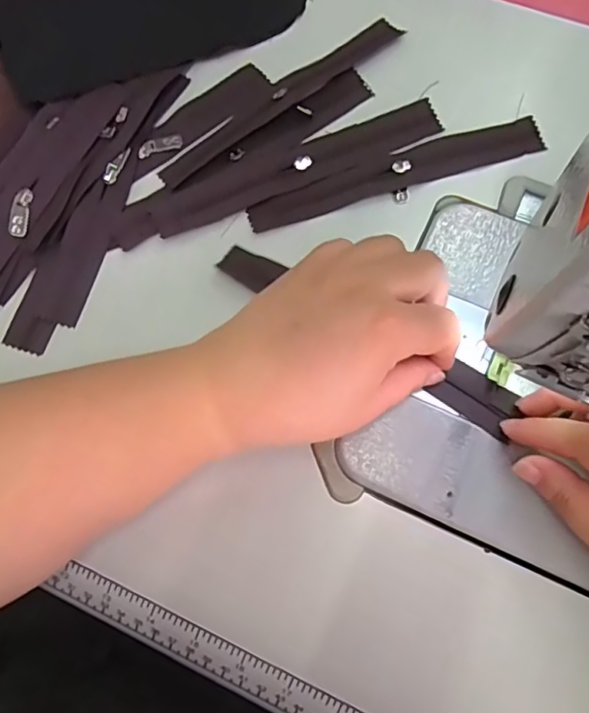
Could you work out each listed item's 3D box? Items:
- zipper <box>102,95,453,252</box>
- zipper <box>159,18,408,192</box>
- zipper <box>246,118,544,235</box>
[{"bbox_3d":[-0.010,-0.114,0.334,0.210,0.005,0.031,-21,75,-4],"label":"zipper"},{"bbox_3d":[-0.007,-0.164,0.348,0.184,0.005,0.021,-39,77,-9],"label":"zipper"},{"bbox_3d":[0.061,-0.110,0.330,0.180,0.007,0.030,-18,75,-3],"label":"zipper"}]

